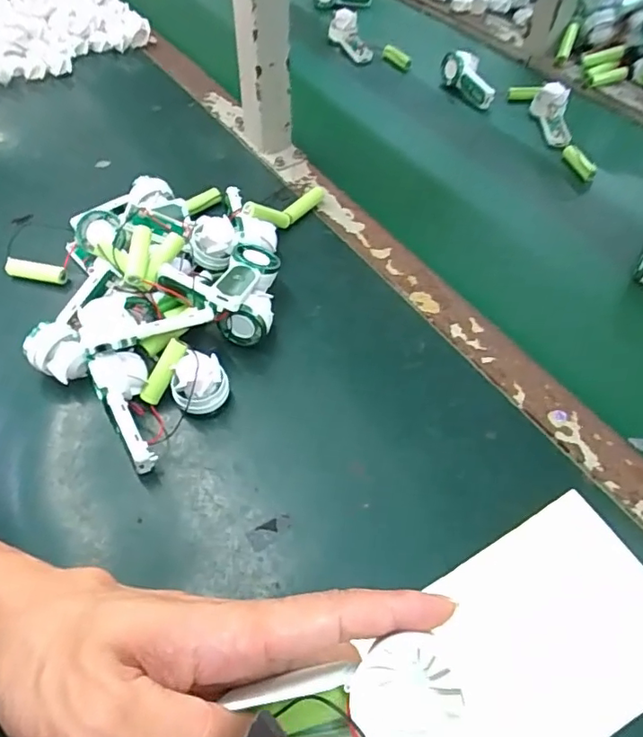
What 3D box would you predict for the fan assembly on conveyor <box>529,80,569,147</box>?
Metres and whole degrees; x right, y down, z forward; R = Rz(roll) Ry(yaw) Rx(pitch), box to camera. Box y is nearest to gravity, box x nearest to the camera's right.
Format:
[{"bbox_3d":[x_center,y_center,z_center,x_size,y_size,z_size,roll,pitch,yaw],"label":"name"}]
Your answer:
[{"bbox_3d":[0.265,-0.284,0.620,0.036,0.030,0.087,-1,68,-1],"label":"fan assembly on conveyor"}]

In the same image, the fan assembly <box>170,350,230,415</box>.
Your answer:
[{"bbox_3d":[-0.088,0.010,0.393,0.039,0.037,0.034,7,55,5],"label":"fan assembly"}]

